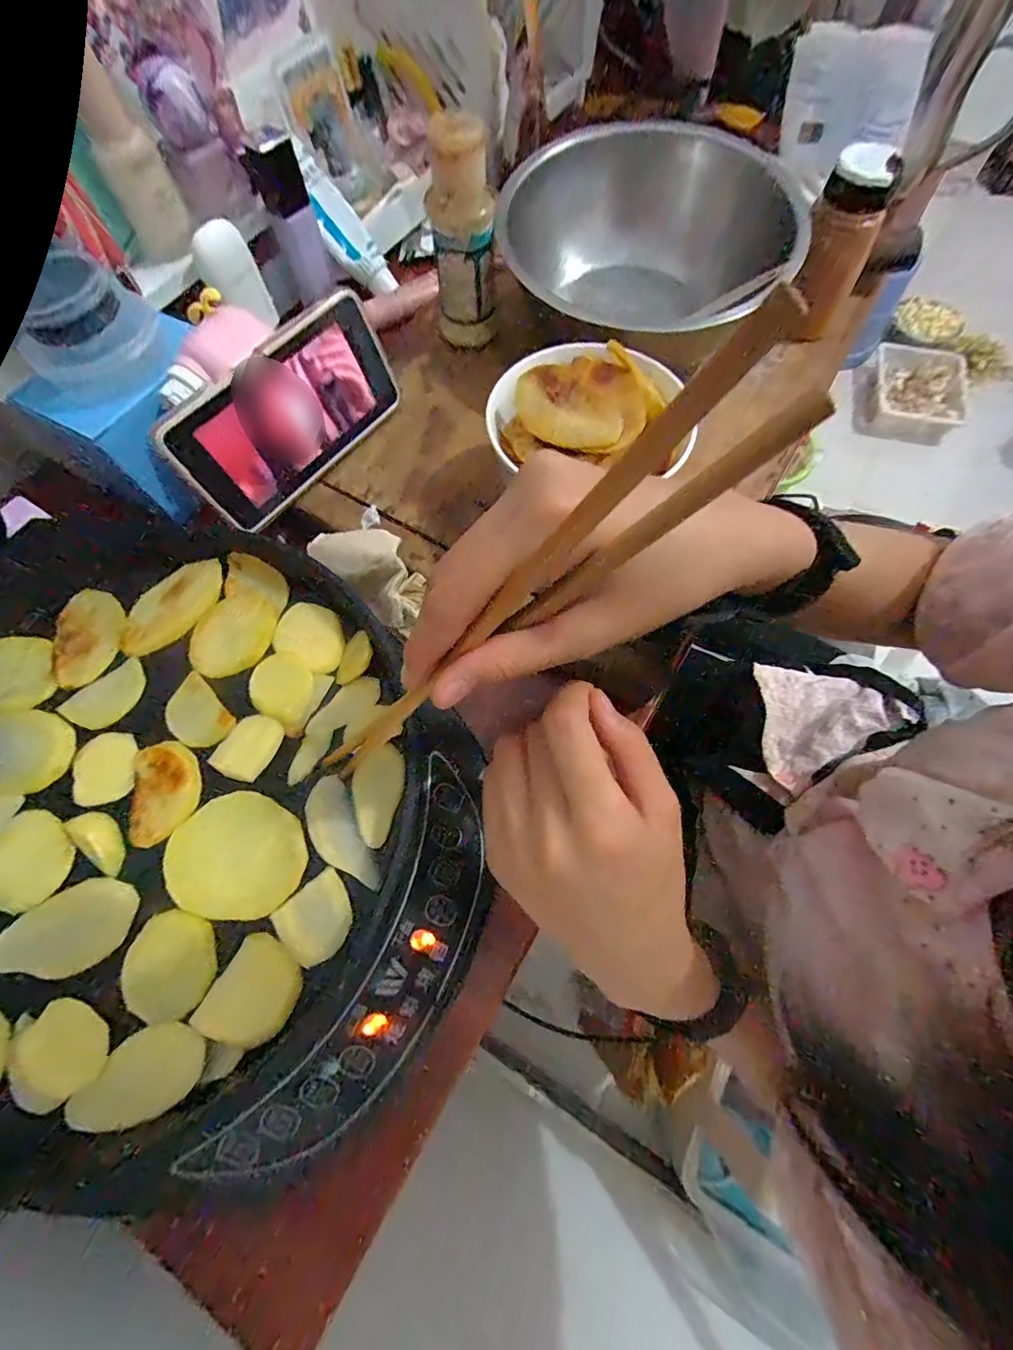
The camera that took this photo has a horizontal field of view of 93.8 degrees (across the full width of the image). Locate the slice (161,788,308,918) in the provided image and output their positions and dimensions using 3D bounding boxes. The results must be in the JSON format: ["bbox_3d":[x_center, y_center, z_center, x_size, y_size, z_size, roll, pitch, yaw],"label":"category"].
[{"bbox_3d":[-0.143,0.094,0.251,0.070,0.004,0.060,2,68,0],"label":"slice"}]

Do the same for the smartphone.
[{"bbox_3d":[-0.143,-0.178,0.323,0.014,0.082,0.166,29,72,32],"label":"smartphone"}]

